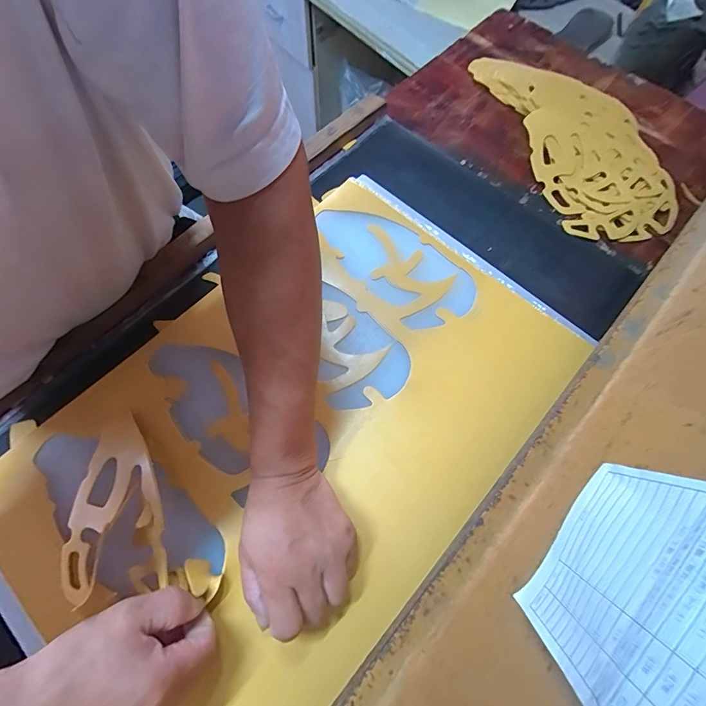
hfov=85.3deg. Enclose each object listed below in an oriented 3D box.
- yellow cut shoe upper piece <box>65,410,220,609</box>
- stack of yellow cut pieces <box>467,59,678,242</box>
[{"bbox_3d":[-0.218,0.163,0.347,0.113,0.027,0.192,-37,73,-11],"label":"yellow cut shoe upper piece"},{"bbox_3d":[0.340,-0.342,0.587,0.180,0.029,0.394,-18,70,-7],"label":"stack of yellow cut pieces"}]

